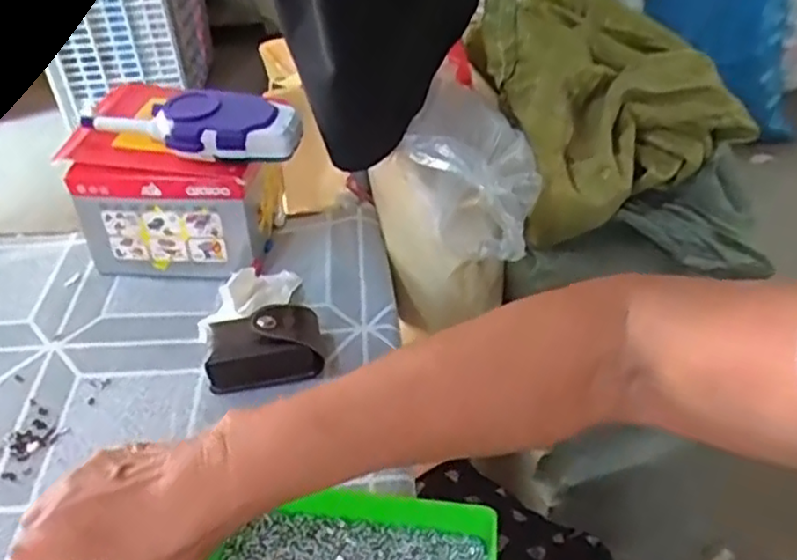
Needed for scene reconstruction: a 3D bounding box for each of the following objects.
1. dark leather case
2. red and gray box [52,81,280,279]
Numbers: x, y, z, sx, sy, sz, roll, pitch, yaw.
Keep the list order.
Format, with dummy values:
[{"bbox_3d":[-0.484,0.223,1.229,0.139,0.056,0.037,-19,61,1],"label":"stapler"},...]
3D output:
[{"bbox_3d":[-0.096,0.047,0.487,0.081,0.041,0.045,-11,39,-8],"label":"dark leather case"},{"bbox_3d":[-0.182,-0.086,0.587,0.145,0.122,0.125,0,39,5],"label":"red and gray box"}]

